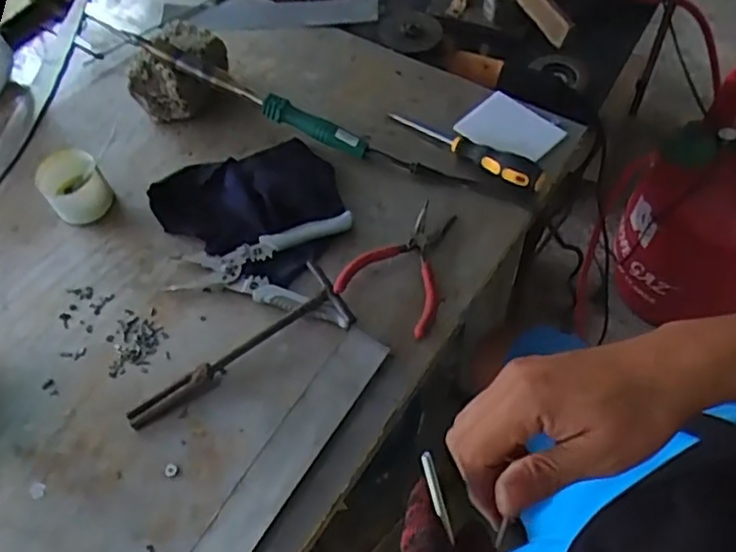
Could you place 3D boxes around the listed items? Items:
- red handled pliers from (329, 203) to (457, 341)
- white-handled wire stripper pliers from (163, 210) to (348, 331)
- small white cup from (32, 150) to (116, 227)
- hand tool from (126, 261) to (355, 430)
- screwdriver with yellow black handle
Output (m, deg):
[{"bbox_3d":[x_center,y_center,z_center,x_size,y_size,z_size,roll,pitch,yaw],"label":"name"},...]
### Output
[{"bbox_3d":[0.043,-0.021,0.655,0.092,0.034,0.143,23,63,17],"label":"red handled pliers"},{"bbox_3d":[-0.108,-0.006,0.667,0.177,0.021,0.119,-2,58,4],"label":"white-handled wire stripper pliers"},{"bbox_3d":[-0.320,-0.096,0.722,0.064,0.053,0.065,-37,63,-17],"label":"small white cup"},{"bbox_3d":[-0.126,0.068,0.619,0.219,0.026,0.070,-28,60,-12],"label":"hand tool"},{"bbox_3d":[0.108,-0.147,0.728,0.185,0.024,0.033,35,67,23],"label":"screwdriver with yellow black handle"}]

